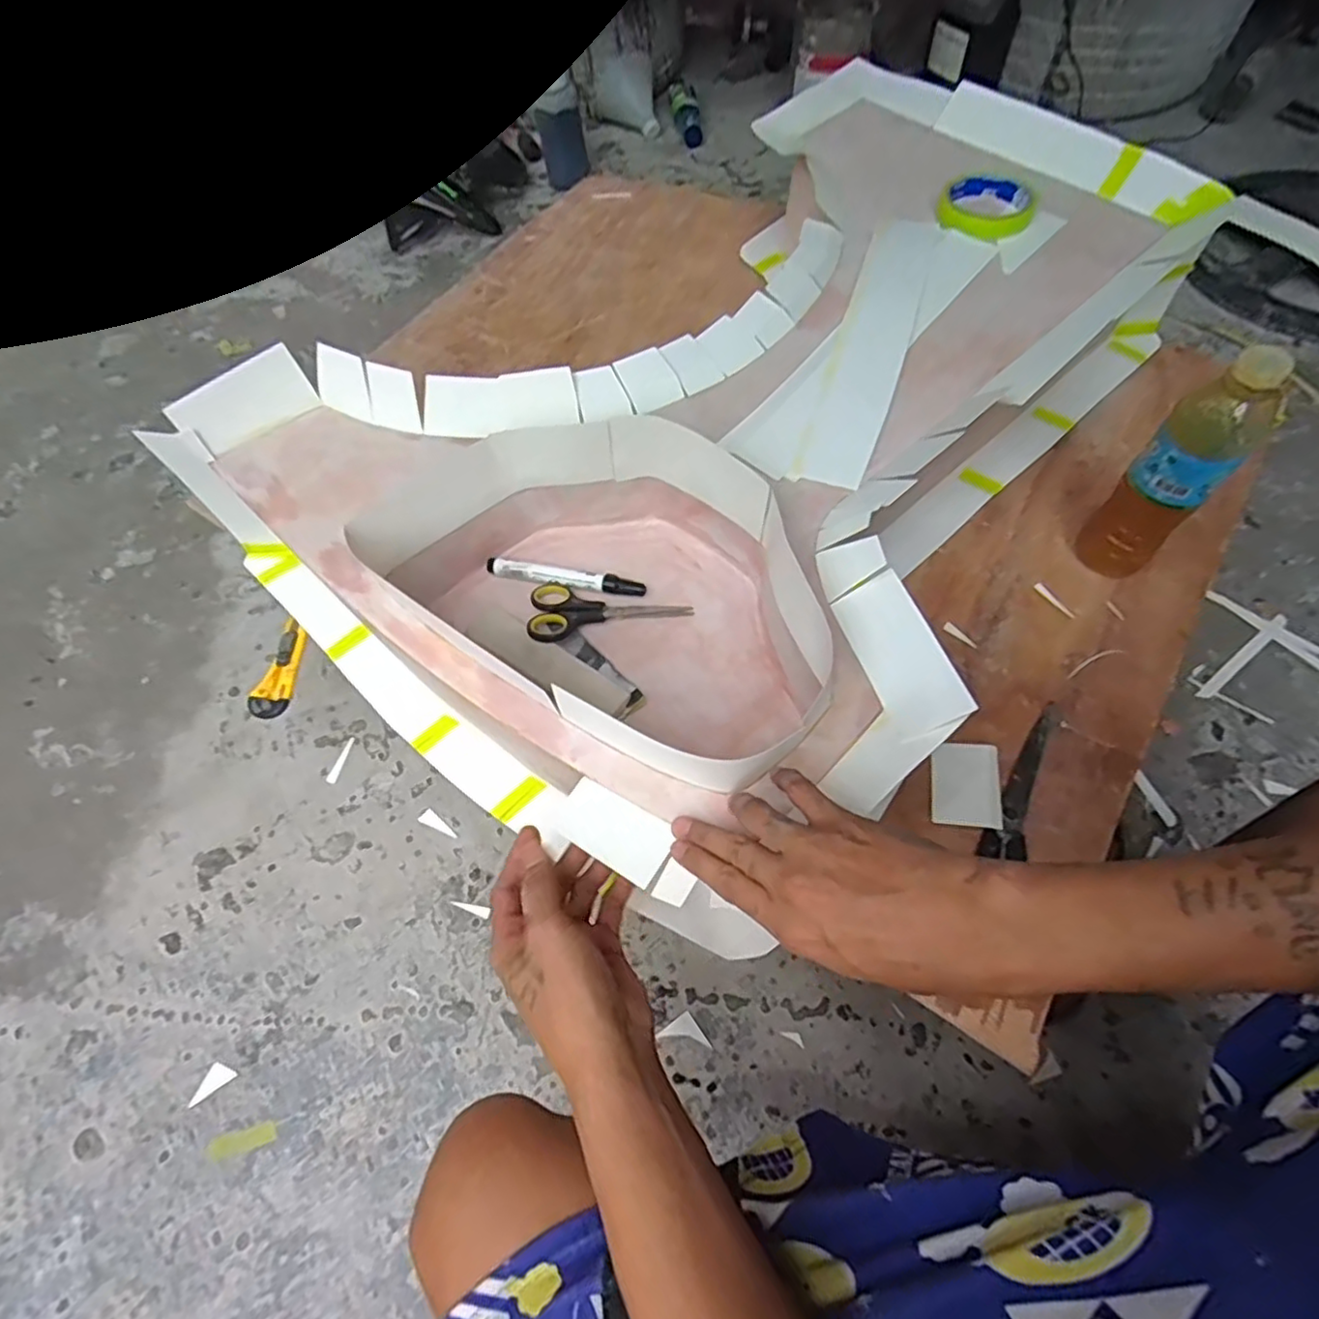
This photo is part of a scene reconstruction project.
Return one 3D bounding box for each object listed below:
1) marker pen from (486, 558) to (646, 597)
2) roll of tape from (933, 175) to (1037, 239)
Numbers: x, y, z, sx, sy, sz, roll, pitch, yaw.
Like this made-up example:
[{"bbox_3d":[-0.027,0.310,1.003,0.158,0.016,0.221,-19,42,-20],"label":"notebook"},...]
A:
[{"bbox_3d":[-0.084,-0.073,0.580,0.143,0.013,0.018,8,63,9],"label":"marker pen"},{"bbox_3d":[0.330,-0.459,0.664,0.088,0.016,0.088,-2,62,3],"label":"roll of tape"}]

